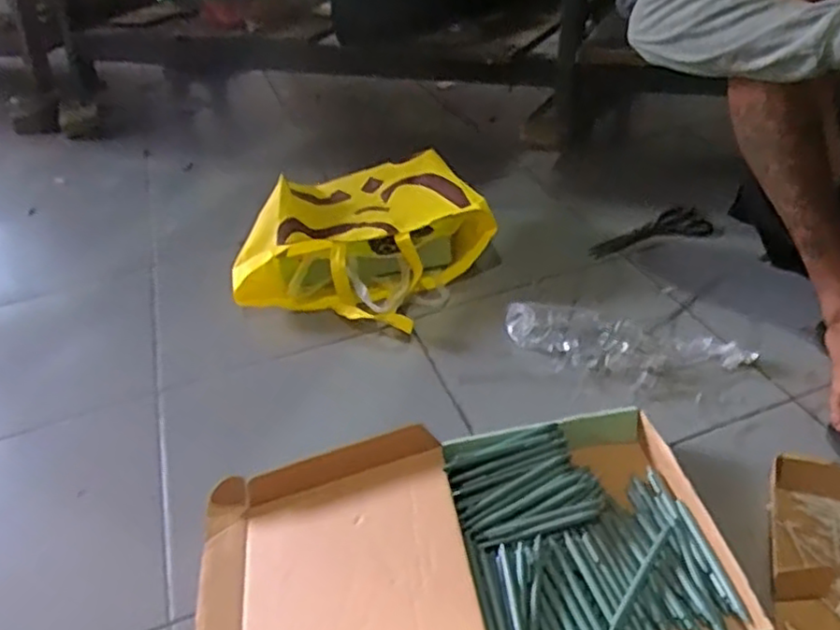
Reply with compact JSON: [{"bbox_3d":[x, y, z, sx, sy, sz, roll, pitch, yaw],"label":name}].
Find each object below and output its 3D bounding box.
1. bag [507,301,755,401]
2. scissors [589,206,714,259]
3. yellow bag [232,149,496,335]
[{"bbox_3d":[0.292,0.044,1.024,0.345,0.041,0.121,14,41,27],"label":"bag"},{"bbox_3d":[0.417,-0.153,1.295,0.226,0.012,0.109,-13,36,-8],"label":"scissors"},{"bbox_3d":[-0.092,-0.139,1.280,0.435,0.135,0.408,9,39,21],"label":"yellow bag"}]

